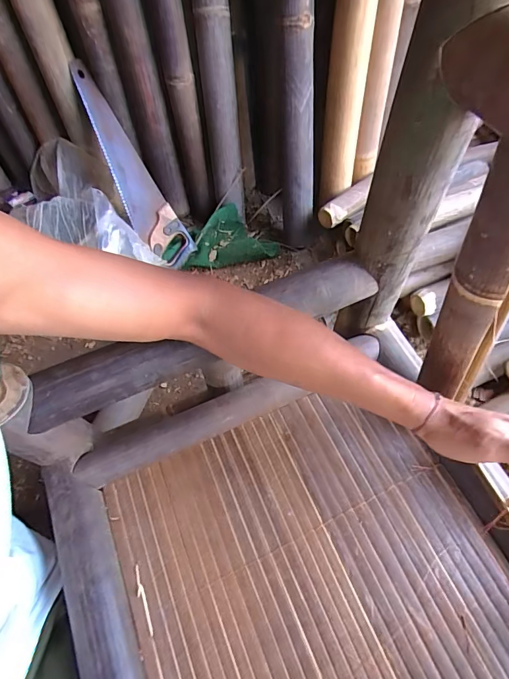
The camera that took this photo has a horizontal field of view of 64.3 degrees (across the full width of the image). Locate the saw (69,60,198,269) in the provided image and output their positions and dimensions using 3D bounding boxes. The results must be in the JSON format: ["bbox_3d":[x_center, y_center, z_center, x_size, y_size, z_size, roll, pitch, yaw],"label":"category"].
[{"bbox_3d":[-0.309,-0.419,0.979,0.108,0.449,0.035,-31,20,-13],"label":"saw"}]

